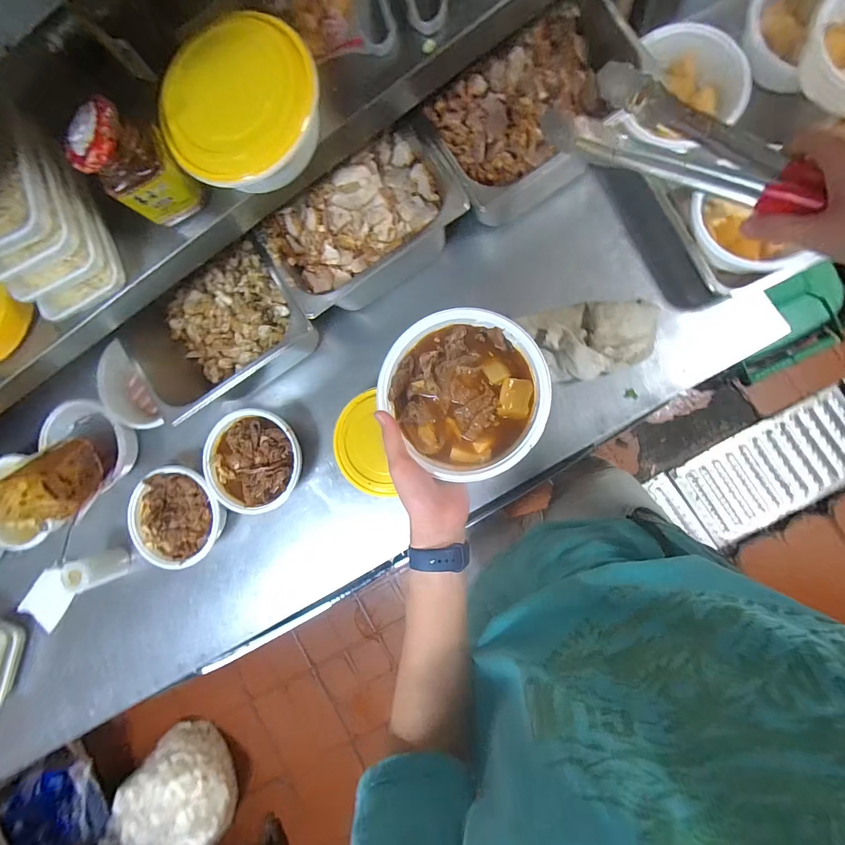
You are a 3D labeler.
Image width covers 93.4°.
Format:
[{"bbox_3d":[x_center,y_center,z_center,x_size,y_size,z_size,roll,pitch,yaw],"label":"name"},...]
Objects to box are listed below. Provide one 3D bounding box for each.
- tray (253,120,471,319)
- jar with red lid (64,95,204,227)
[{"bbox_3d":[-0.084,-0.283,0.595,0.257,0.135,0.169,-34,85,8],"label":"tray"},{"bbox_3d":[-0.298,-0.270,0.418,0.075,0.103,0.060,-27,86,8],"label":"jar with red lid"}]

